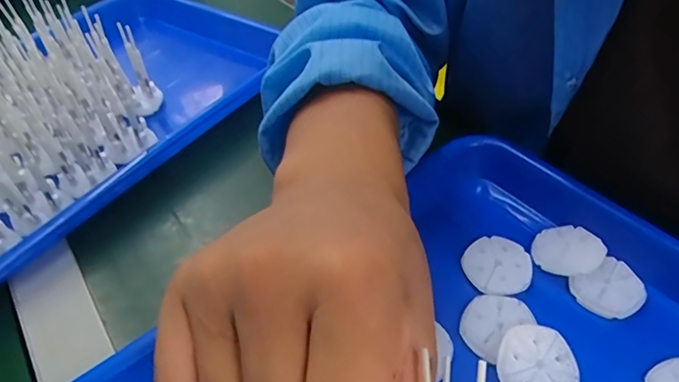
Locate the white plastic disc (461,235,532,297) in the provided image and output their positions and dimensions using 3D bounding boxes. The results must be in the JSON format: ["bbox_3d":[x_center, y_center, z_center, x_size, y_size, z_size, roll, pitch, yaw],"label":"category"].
[{"bbox_3d":[0.091,0.042,0.290,0.037,0.004,0.037,-3,45,3],"label":"white plastic disc"}]

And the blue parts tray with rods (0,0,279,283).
[{"bbox_3d":[-0.218,-0.074,0.393,0.224,0.076,0.295,25,53,27],"label":"blue parts tray with rods"}]

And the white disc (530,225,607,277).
[{"bbox_3d":[0.131,0.034,0.290,0.037,0.004,0.032,-8,47,19],"label":"white disc"}]

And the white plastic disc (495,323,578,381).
[{"bbox_3d":[0.095,0.084,0.244,0.038,0.004,0.037,-1,61,1],"label":"white plastic disc"}]

